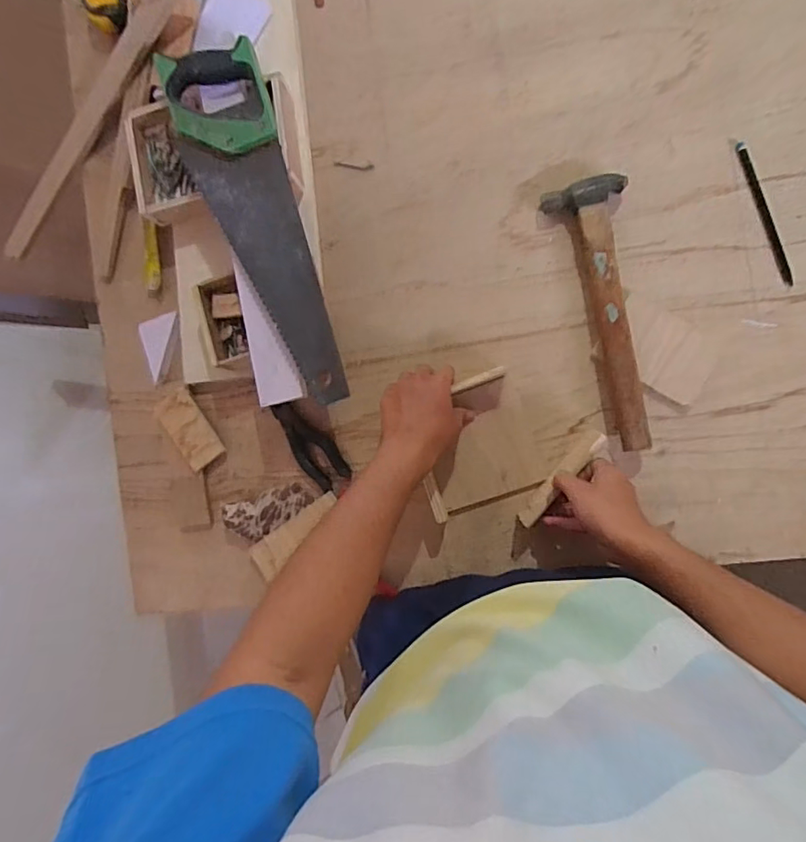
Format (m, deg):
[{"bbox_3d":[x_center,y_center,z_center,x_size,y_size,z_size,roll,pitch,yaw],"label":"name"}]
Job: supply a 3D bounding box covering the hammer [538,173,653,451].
[{"bbox_3d":[0.232,-0.121,0.585,0.078,0.033,0.302,-13,87,9],"label":"hammer"}]

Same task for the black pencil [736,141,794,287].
[{"bbox_3d":[0.396,-0.227,0.574,0.013,0.006,0.164,-18,86,9],"label":"black pencil"}]

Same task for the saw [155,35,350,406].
[{"bbox_3d":[-0.165,-0.216,0.583,0.107,0.028,0.415,-17,86,10],"label":"saw"}]

